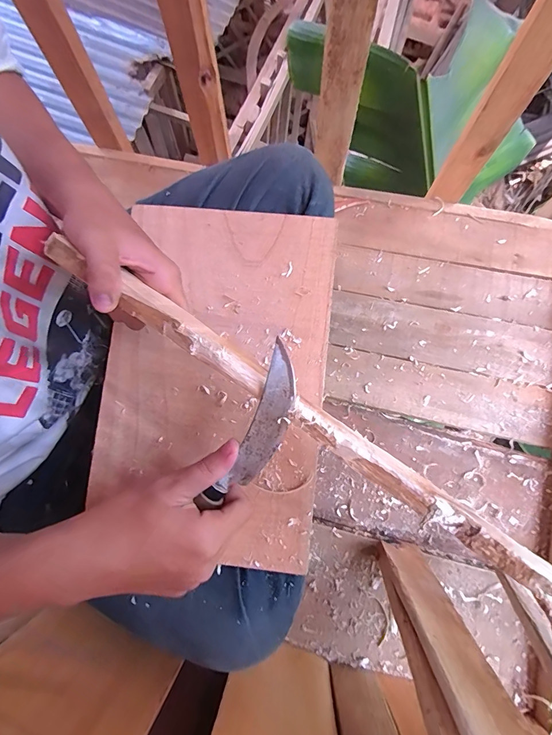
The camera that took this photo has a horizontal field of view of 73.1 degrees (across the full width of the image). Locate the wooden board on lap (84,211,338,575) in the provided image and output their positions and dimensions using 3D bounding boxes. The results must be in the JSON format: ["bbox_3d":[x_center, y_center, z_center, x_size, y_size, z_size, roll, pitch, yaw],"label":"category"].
[{"bbox_3d":[-0.057,0.007,0.346,0.197,0.007,0.316,6,82,2],"label":"wooden board on lap"}]

